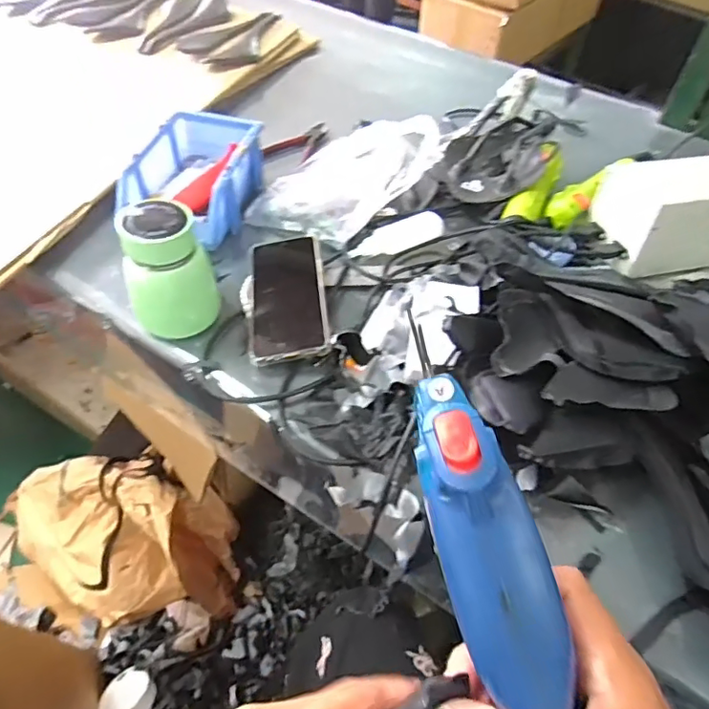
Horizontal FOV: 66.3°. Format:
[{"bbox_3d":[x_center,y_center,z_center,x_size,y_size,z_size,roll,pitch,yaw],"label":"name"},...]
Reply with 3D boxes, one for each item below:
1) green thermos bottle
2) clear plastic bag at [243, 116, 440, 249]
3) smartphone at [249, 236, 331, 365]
[{"bbox_3d":[-0.177,-0.081,0.515,0.078,0.117,0.068,-20,56,-17],"label":"green thermos bottle"},{"bbox_3d":[-0.012,-0.190,0.616,0.238,0.071,0.100,-17,48,24],"label":"clear plastic bag"},{"bbox_3d":[-0.069,-0.063,0.557,0.076,0.009,0.161,-7,55,-3],"label":"smartphone"}]

